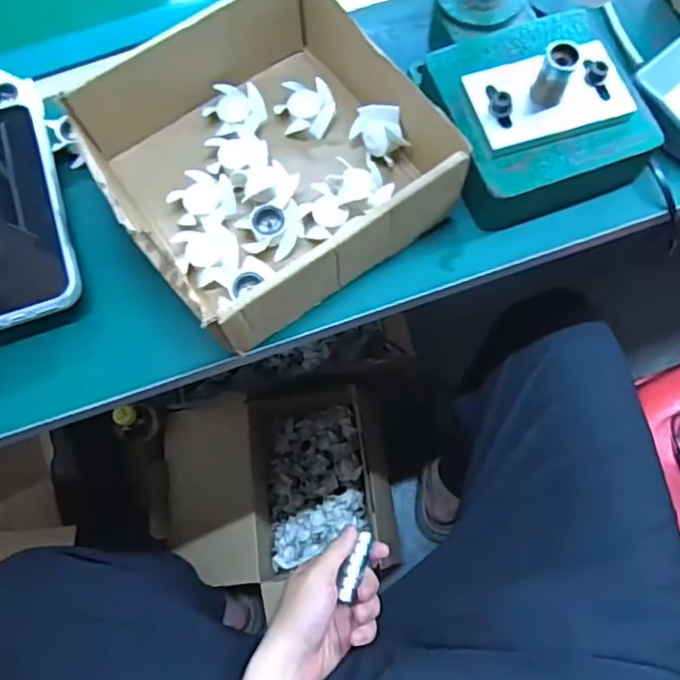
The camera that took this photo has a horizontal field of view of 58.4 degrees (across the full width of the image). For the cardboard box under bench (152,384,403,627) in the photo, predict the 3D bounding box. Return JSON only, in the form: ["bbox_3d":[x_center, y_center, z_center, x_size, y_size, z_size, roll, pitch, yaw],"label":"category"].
[{"bbox_3d":[-0.101,0.234,0.980,0.357,0.183,0.260,-8,71,0],"label":"cardboard box under bench"}]

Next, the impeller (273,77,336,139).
[{"bbox_3d":[-0.025,-0.174,0.457,0.043,0.018,0.037,-3,71,1],"label":"impeller"}]

